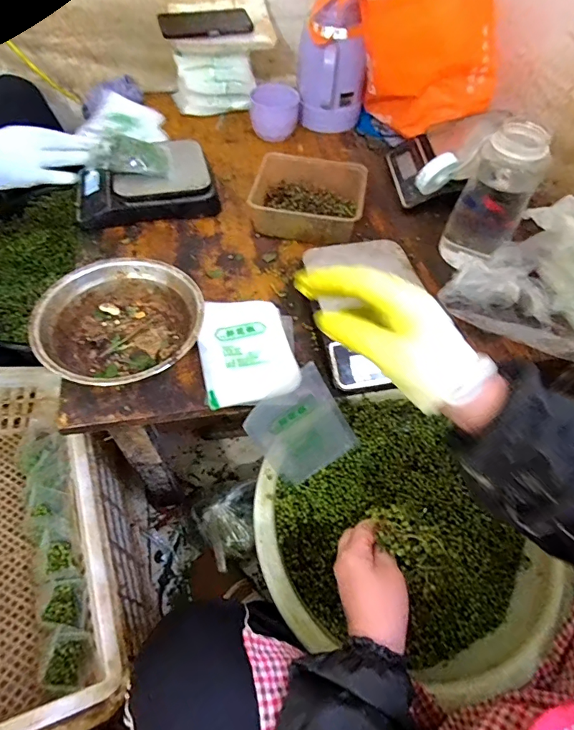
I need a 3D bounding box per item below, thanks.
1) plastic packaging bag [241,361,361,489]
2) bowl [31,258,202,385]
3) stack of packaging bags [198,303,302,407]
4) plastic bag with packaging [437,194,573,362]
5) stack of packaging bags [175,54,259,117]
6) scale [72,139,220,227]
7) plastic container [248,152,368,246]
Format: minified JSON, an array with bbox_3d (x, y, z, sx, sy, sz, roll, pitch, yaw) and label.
[{"bbox_3d":[0.019,0.083,0.541,0.110,0.142,0.021,-34,34,-7],"label":"plastic packaging bag"},{"bbox_3d":[-0.195,-0.043,0.527,0.183,0.063,0.181,1,56,-2],"label":"bowl"},{"bbox_3d":[-0.049,-0.021,0.548,0.115,0.014,0.155,-5,57,-6],"label":"stack of packaging bags"},{"bbox_3d":[0.354,-0.101,0.557,0.224,0.119,0.196,40,63,22],"label":"plastic bag with packaging"},{"bbox_3d":[-0.141,-0.557,0.852,0.157,0.103,0.057,1,51,1],"label":"stack of packaging bags"},{"bbox_3d":[-0.224,-0.291,0.691,0.218,0.061,0.140,-12,58,-10],"label":"scale"},{"bbox_3d":[0.032,-0.262,0.689,0.172,0.057,0.150,10,56,5],"label":"plastic container"}]

